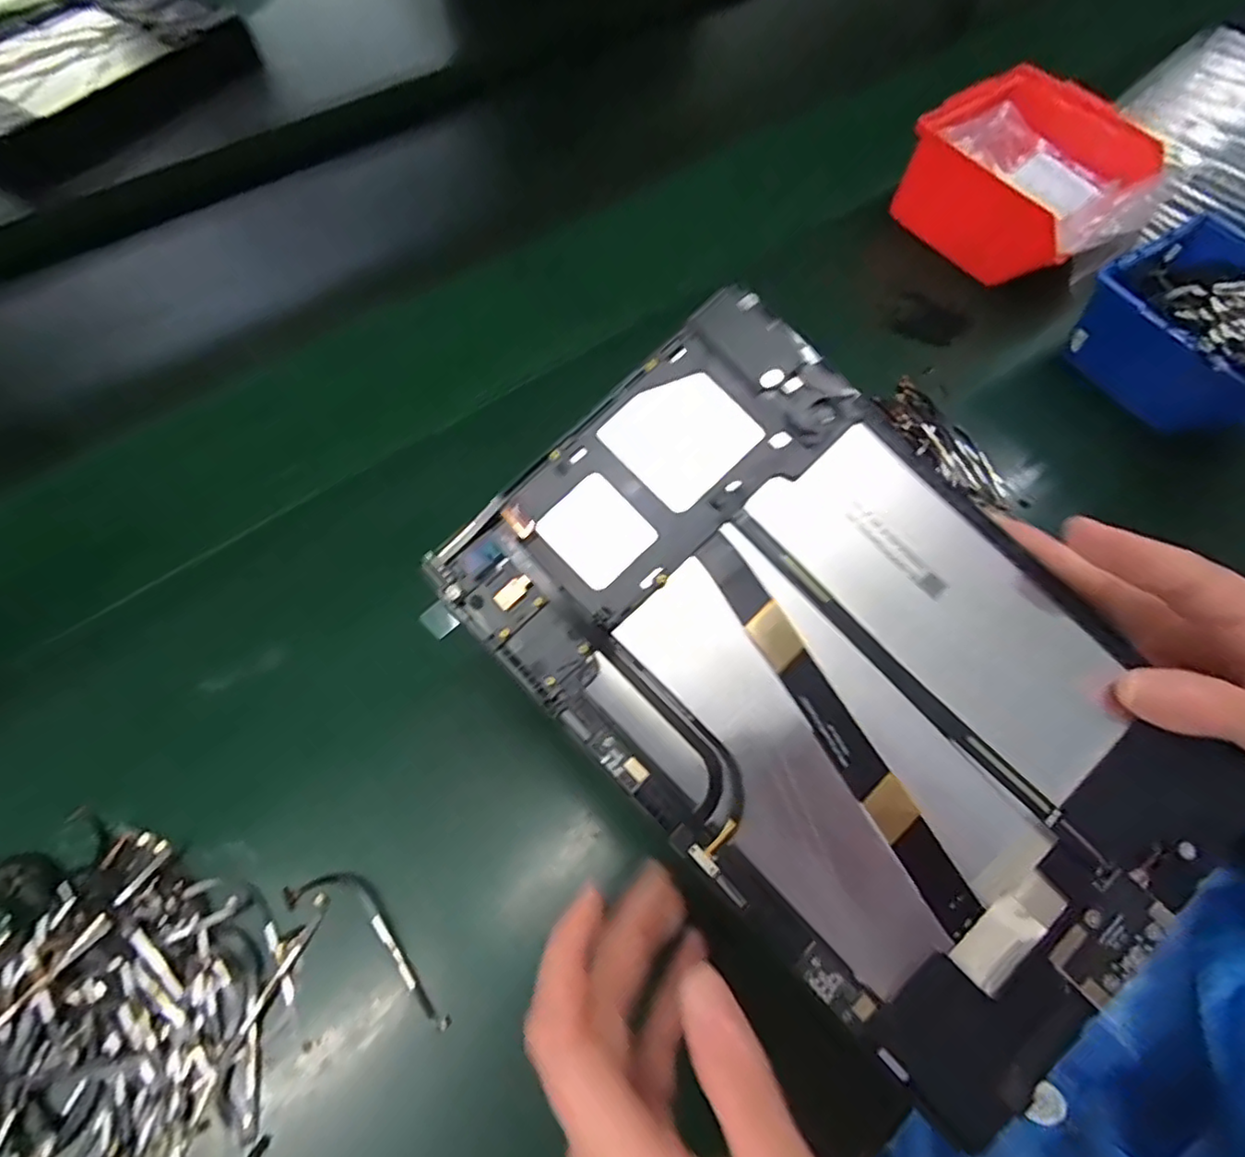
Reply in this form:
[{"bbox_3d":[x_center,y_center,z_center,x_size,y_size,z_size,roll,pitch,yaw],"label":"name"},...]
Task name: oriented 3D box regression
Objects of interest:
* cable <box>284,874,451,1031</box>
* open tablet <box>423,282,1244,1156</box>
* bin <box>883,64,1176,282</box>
[{"bbox_3d":[-0.102,0.148,0.262,0.087,0.005,0.024,30,67,13],"label":"cable"},{"bbox_3d":[0.070,0.029,0.206,0.149,0.008,0.235,-44,83,-8],"label":"open tablet"},{"bbox_3d":[0.284,-0.286,0.457,0.120,0.076,0.129,-37,70,-18],"label":"bin"}]

